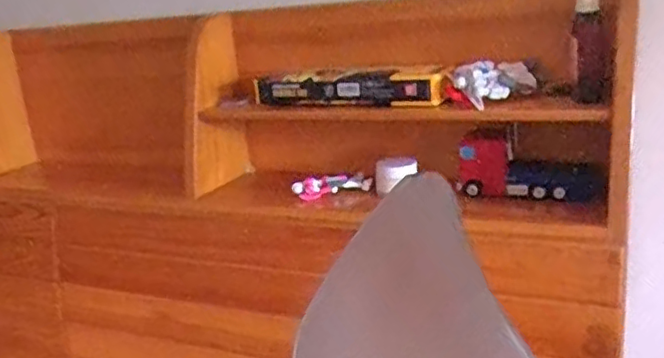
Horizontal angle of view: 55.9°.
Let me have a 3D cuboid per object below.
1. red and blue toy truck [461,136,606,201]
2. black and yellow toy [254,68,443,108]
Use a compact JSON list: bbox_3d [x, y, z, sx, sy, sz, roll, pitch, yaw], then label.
[{"bbox_3d":[0.233,-0.003,0.738,0.159,0.067,0.050,12,20,13],"label":"red and blue toy truck"},{"bbox_3d":[0.018,-0.118,0.809,0.264,0.040,0.056,3,18,26],"label":"black and yellow toy"}]

